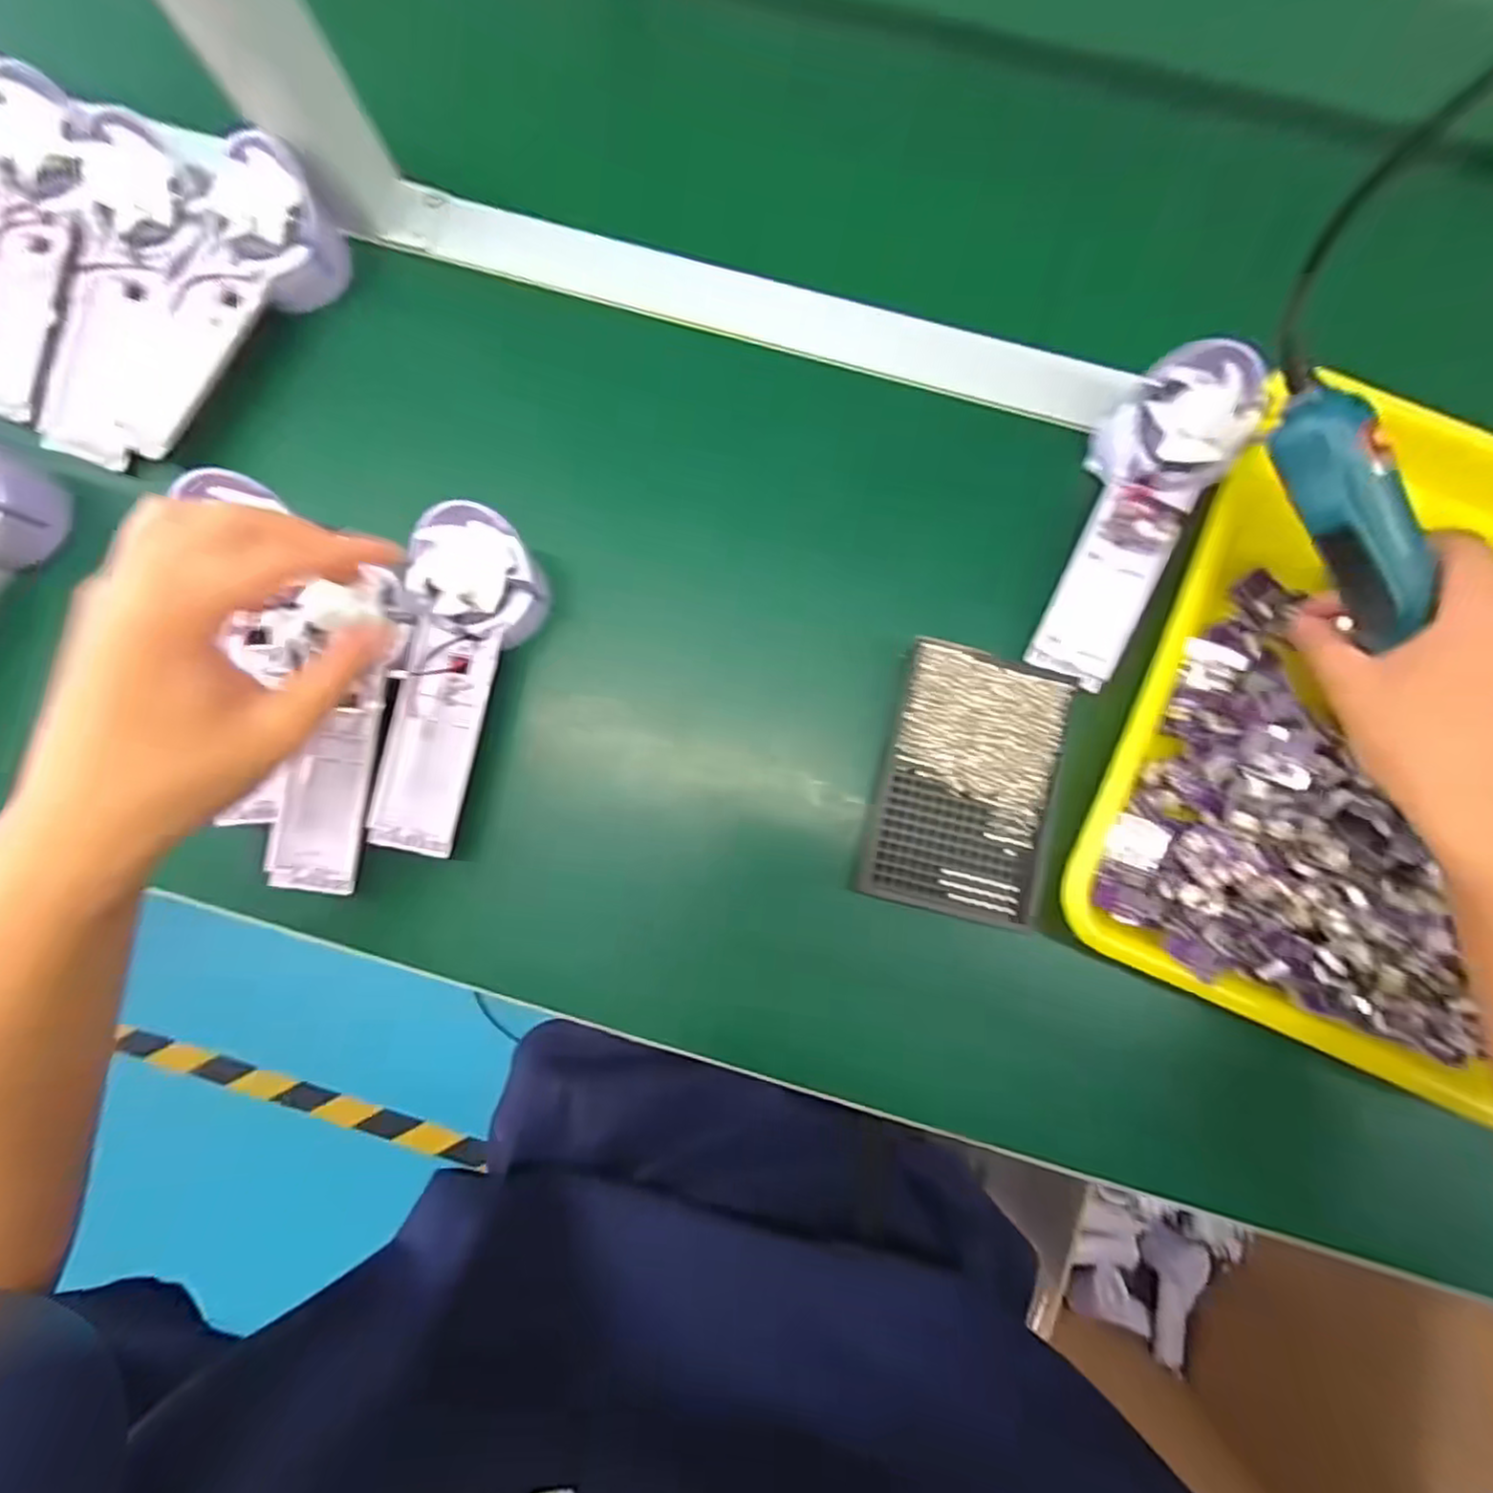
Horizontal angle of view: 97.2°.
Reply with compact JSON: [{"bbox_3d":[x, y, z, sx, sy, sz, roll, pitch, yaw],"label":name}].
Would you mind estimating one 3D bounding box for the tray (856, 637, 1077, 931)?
[{"bbox_3d":[0.117,0.019,0.346,0.086,0.013,0.136,13,84,1],"label":"tray"}]

